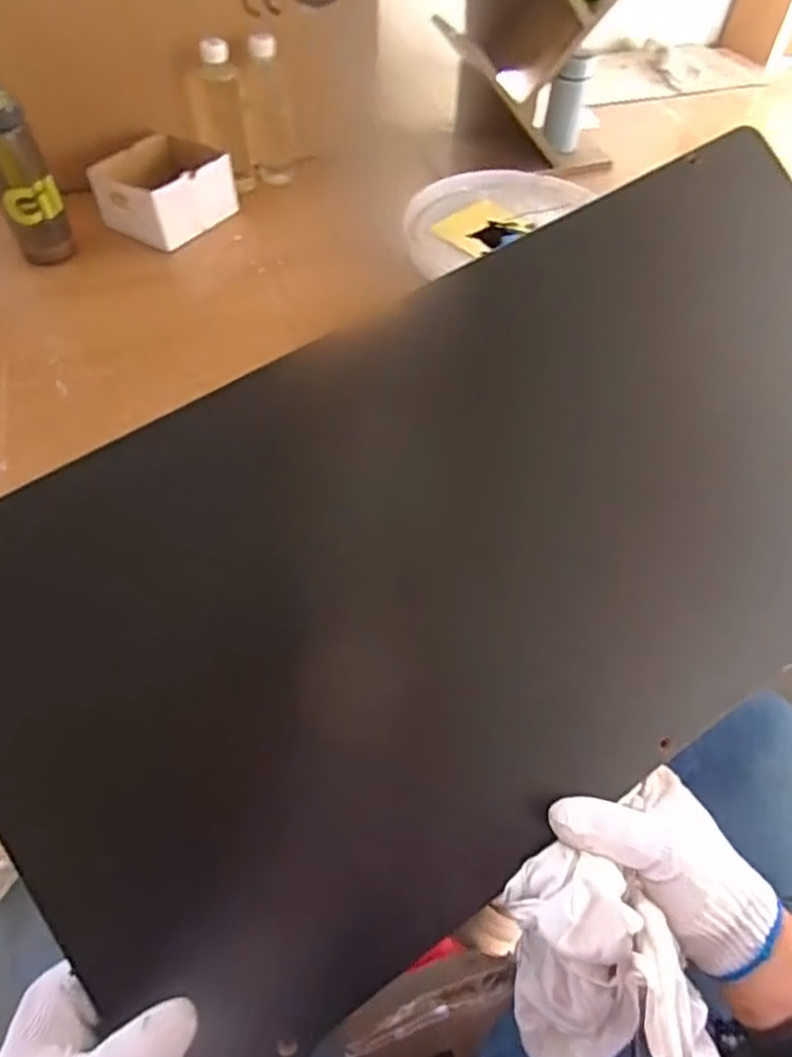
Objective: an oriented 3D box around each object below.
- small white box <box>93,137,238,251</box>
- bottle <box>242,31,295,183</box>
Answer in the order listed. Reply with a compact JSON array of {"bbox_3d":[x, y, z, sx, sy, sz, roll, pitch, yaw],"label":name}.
[{"bbox_3d":[-0.328,-0.483,0.899,0.132,0.076,0.164,30,58,19],"label":"small white box"},{"bbox_3d":[-0.192,-0.634,0.955,0.059,0.193,0.050,-3,54,-4],"label":"bottle"}]

